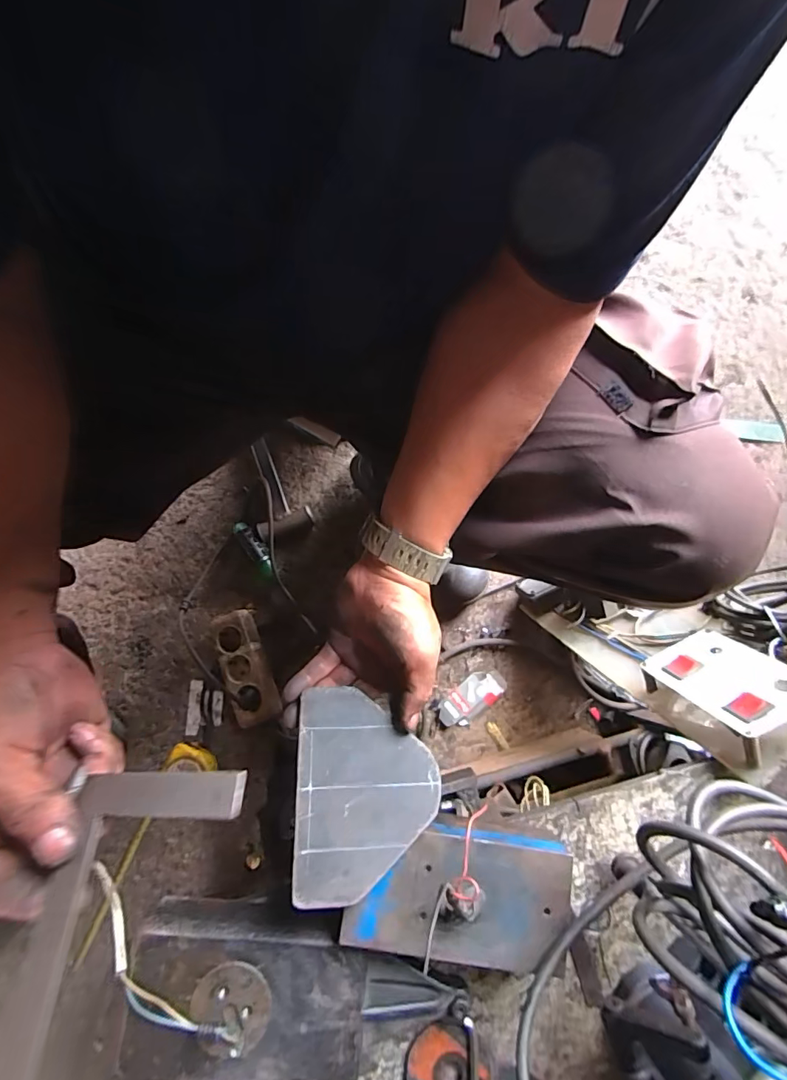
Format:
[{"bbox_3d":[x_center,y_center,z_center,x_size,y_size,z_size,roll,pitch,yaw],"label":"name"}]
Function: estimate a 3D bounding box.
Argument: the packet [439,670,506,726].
[{"bbox_3d":[0.117,0.235,0.706,0.108,0.015,0.051,-36,83,-7],"label":"packet"}]

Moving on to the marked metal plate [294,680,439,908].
[{"bbox_3d":[-0.020,0.184,0.353,0.102,0.004,0.137,0,66,-5],"label":"marked metal plate"}]

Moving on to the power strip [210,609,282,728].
[{"bbox_3d":[-0.218,0.184,0.689,0.065,0.042,0.162,-20,81,-5],"label":"power strip"}]

